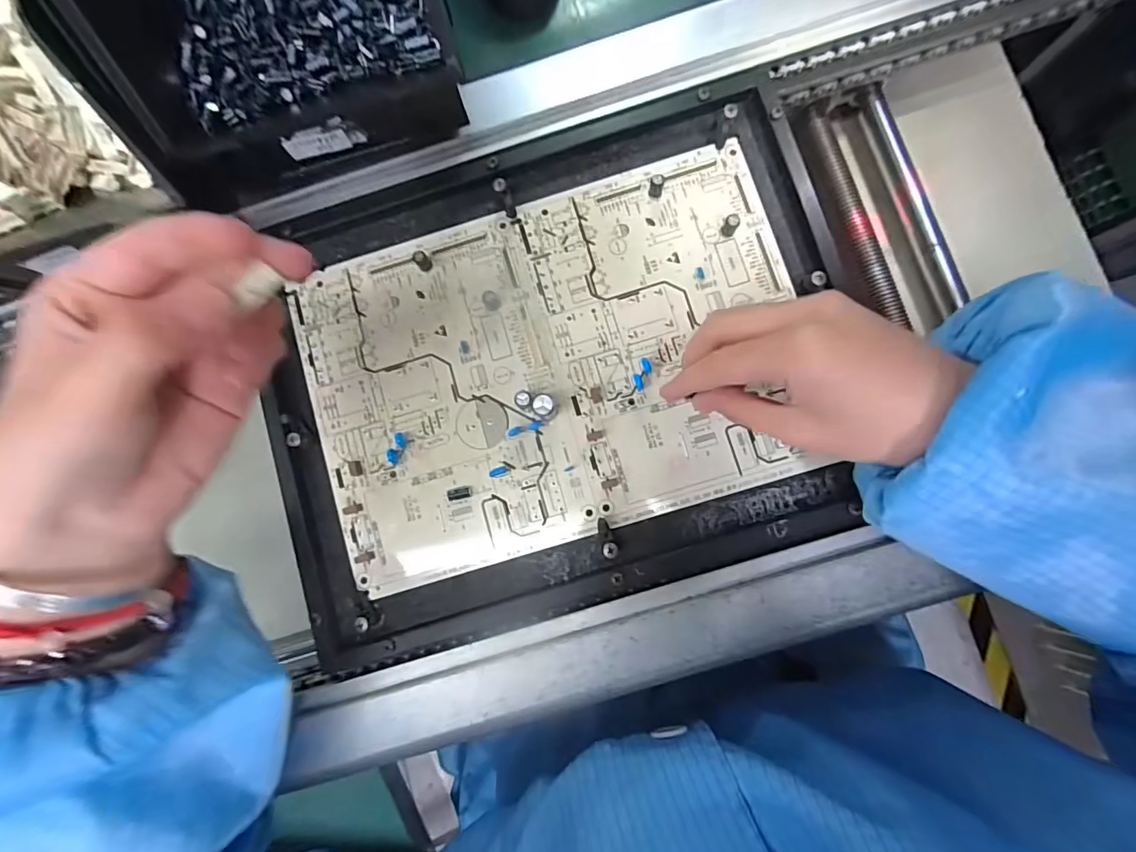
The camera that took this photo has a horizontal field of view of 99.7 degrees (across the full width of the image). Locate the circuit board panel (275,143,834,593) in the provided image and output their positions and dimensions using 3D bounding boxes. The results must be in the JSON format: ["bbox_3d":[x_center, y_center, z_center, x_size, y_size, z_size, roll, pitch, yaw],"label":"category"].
[{"bbox_3d":[-0.009,-0.035,0.277,0.275,0.011,0.192,-17,81,3],"label":"circuit board panel"}]

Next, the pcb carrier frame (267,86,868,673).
[{"bbox_3d":[-0.008,-0.030,0.275,0.316,0.018,0.254,-16,81,3],"label":"pcb carrier frame"}]

